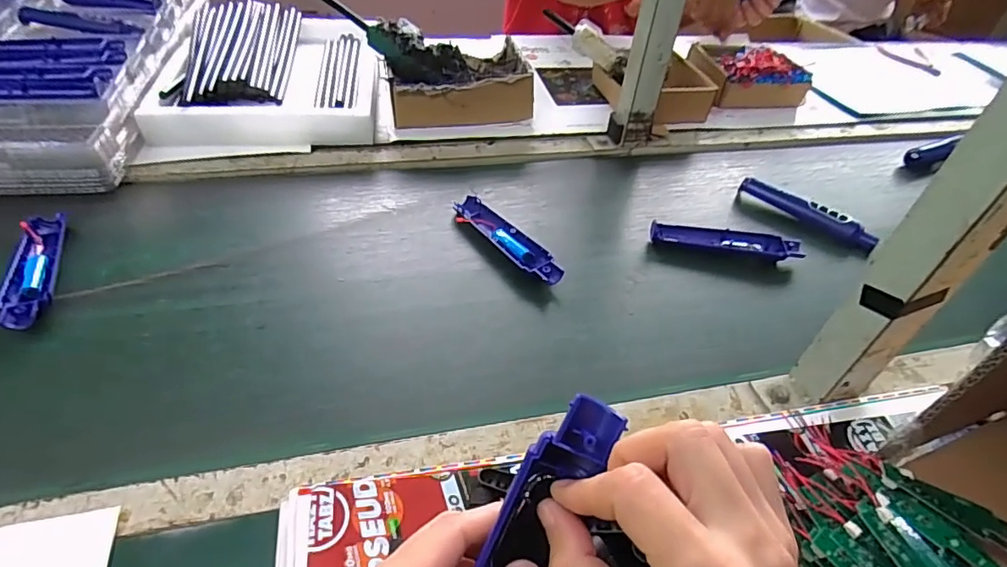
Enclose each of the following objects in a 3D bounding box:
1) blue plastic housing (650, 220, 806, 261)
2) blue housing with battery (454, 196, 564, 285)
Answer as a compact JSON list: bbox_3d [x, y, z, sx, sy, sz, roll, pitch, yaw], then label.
[{"bbox_3d":[0.261,-0.047,0.636,0.170,0.022,0.040,7,43,1],"label":"blue plastic housing"},{"bbox_3d":[0.002,-0.047,0.607,0.041,0.025,0.167,-27,52,-31],"label":"blue housing with battery"}]

